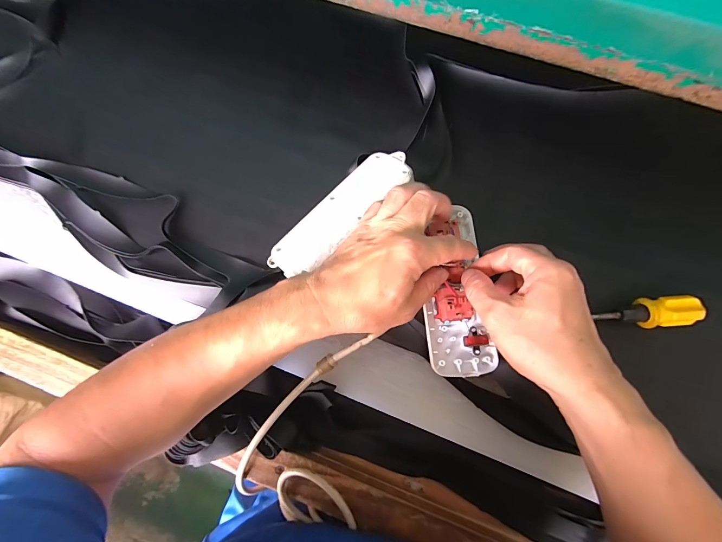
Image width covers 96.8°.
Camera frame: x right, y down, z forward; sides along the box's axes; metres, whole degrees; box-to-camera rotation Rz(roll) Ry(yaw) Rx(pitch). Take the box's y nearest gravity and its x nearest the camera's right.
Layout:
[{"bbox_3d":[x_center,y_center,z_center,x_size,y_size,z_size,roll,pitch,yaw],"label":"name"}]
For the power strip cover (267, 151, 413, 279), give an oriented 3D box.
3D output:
[{"bbox_3d":[-0.020,-0.058,0.311,0.161,0.011,0.047,-44,79,-7],"label":"power strip cover"}]

